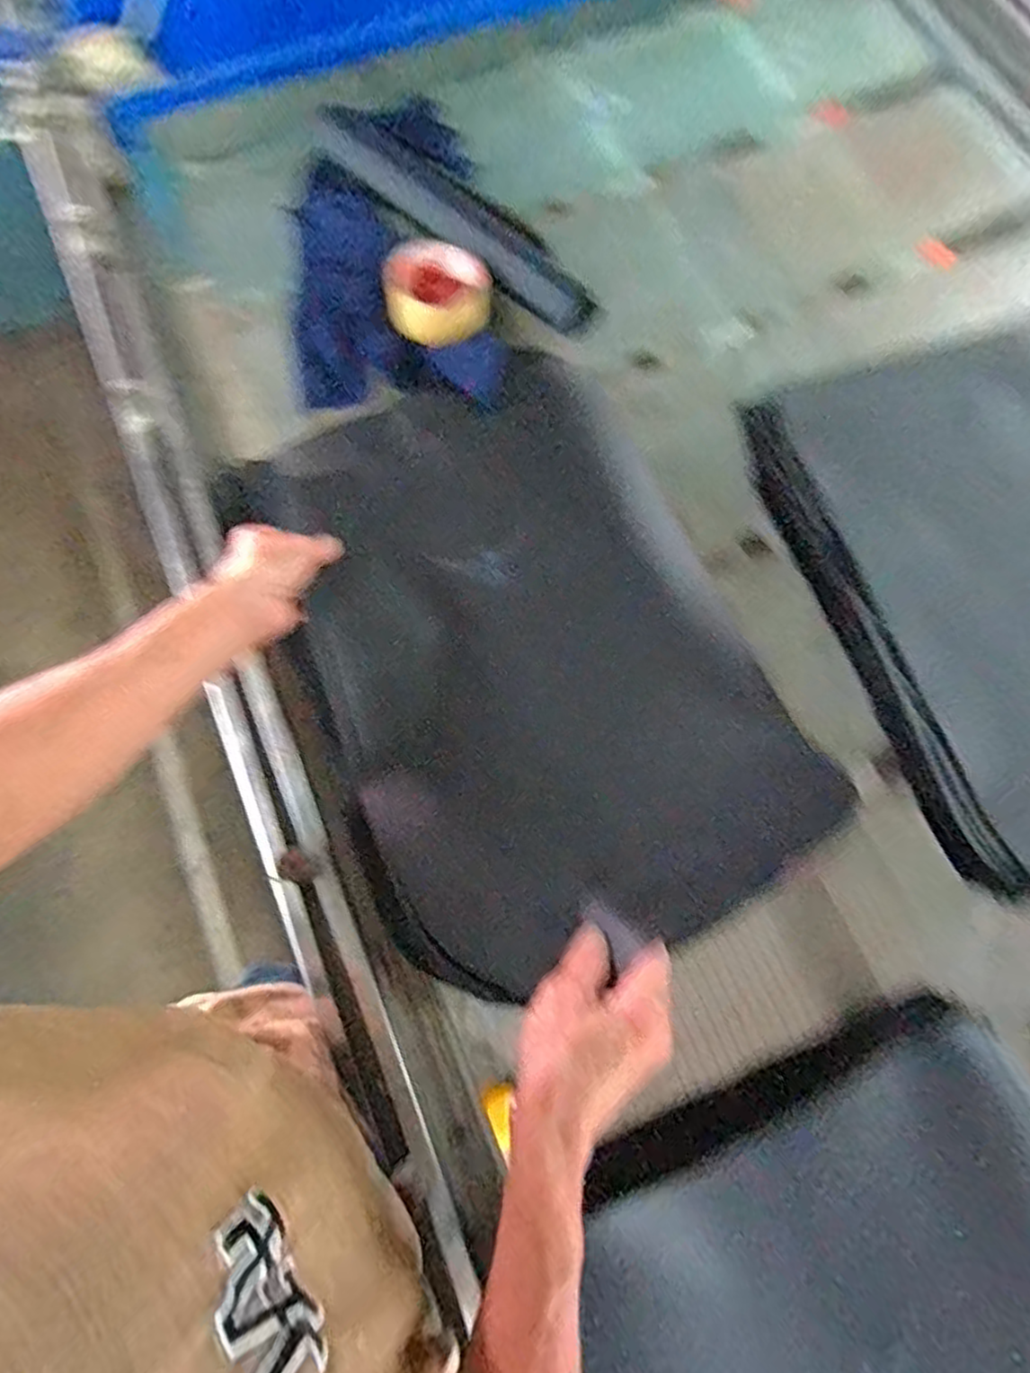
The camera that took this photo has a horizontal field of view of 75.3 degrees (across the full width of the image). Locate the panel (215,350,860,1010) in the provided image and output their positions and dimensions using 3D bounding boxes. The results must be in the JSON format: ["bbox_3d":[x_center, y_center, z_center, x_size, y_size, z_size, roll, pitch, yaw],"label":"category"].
[{"bbox_3d":[-0.004,-0.032,0.556,0.335,0.059,0.500,-26,75,-8],"label":"panel"}]

